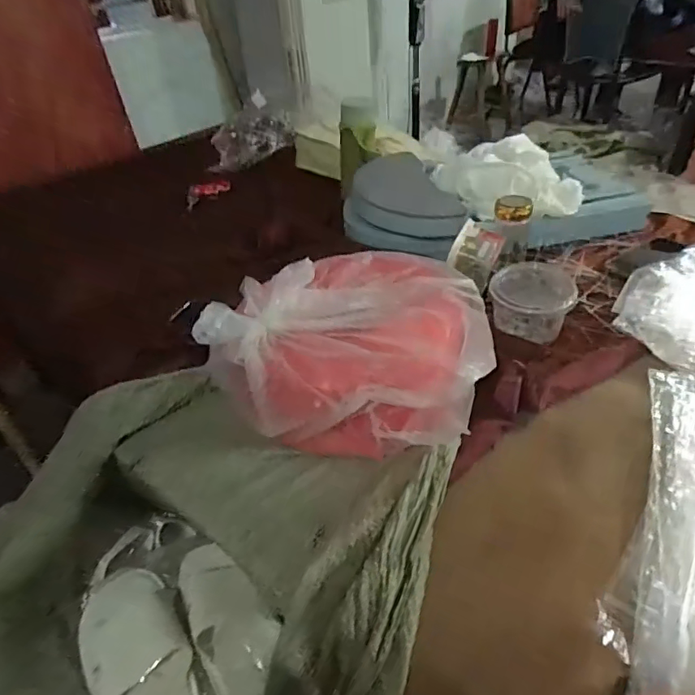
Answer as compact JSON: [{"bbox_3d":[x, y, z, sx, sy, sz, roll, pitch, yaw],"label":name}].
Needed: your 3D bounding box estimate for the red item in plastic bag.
[{"bbox_3d":[0.012,-0.010,0.640,0.309,0.134,0.284,3,40,11],"label":"red item in plastic bag"}]

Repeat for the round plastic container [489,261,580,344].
[{"bbox_3d":[0.264,-0.069,0.751,0.113,0.072,0.109,10,41,19],"label":"round plastic container"}]

